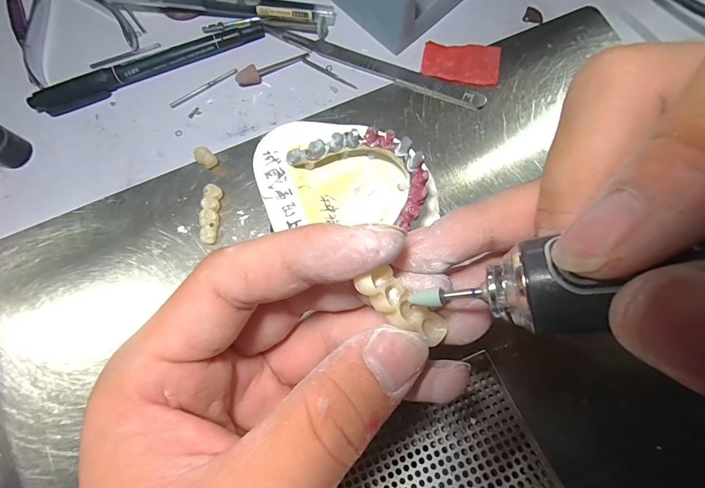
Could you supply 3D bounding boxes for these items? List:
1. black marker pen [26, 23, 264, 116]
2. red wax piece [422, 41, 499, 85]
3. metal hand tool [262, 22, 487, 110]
[{"bbox_3d":[-0.120,-0.104,0.216,0.138,0.009,0.012,-20,77,-3],"label":"black marker pen"},{"bbox_3d":[0.063,-0.105,0.209,0.042,0.004,0.029,12,78,4],"label":"red wax piece"},{"bbox_3d":[0.011,-0.106,0.212,0.135,0.004,0.013,25,86,9],"label":"metal hand tool"}]

